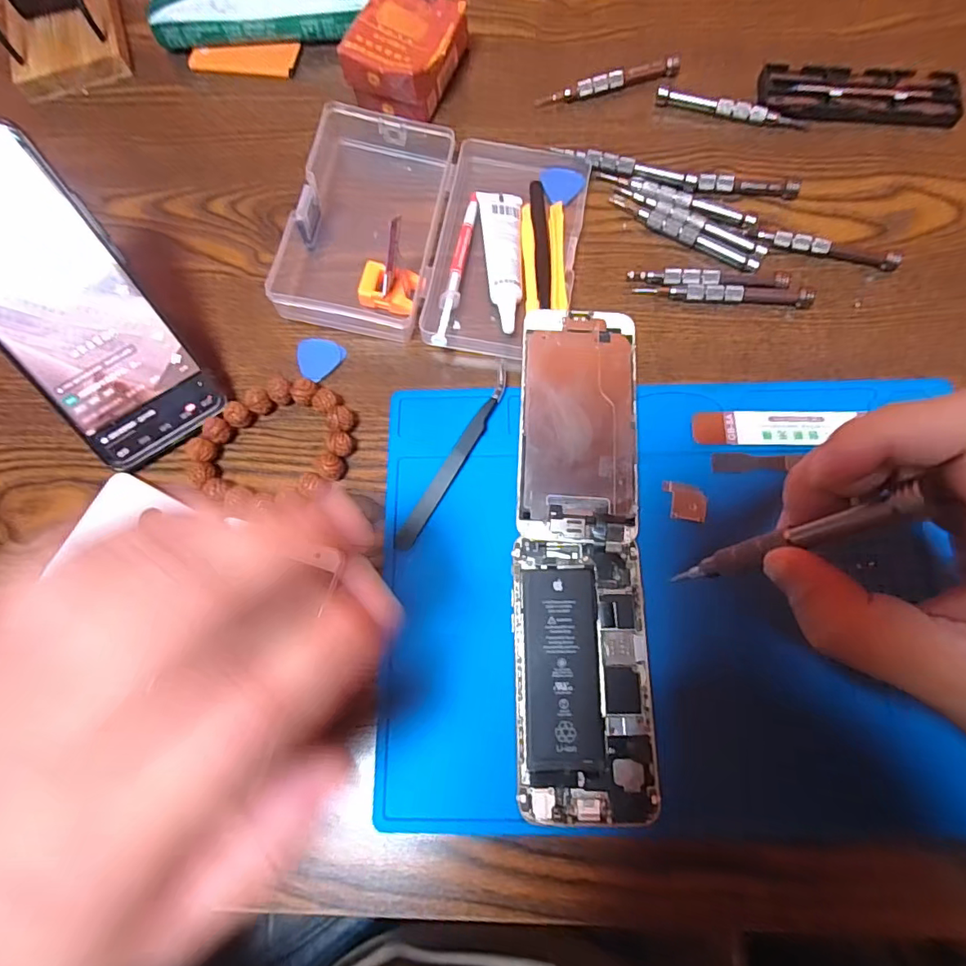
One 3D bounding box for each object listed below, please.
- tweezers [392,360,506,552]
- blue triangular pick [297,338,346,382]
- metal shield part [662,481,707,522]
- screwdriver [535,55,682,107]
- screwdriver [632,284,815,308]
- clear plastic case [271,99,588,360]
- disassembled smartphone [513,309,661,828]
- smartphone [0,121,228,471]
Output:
[{"bbox_3d":[-0.015,-0.015,0.290,0.011,0.008,0.117,30,77,10],"label":"tweezers"},{"bbox_3d":[-0.102,-0.078,0.317,0.028,0.004,0.028,42,80,12],"label":"blue triangular pick"},{"bbox_3d":[0.110,0.010,0.282,0.024,0.004,0.020,9,75,5],"label":"metal shield part"},{"bbox_3d":[0.088,-0.282,0.364,0.101,0.011,0.010,-15,74,-2],"label":"screwdriver"},{"bbox_3d":[0.146,-0.116,0.315,0.103,0.010,0.012,3,74,3],"label":"screwdriver"},{"bbox_3d":[-0.030,-0.159,0.324,0.175,0.031,0.159,10,75,5],"label":"clear plastic case"},{"bbox_3d":[0.051,0.031,0.272,0.065,0.013,0.260,1,74,2],"label":"disassembled smartphone"},{"bbox_3d":[-0.217,-0.091,0.270,0.070,0.012,0.161,-32,111,-7],"label":"smartphone"}]

